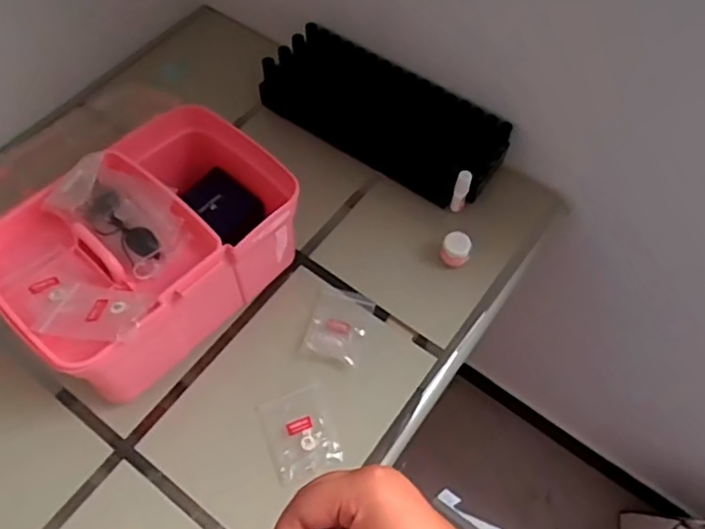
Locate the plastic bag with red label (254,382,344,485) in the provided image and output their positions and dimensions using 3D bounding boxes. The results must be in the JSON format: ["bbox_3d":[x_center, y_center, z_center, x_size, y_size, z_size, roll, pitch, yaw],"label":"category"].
[{"bbox_3d":[-0.057,0.185,0.661,0.075,0.010,0.087,-18,64,-12],"label":"plastic bag with red label"}]

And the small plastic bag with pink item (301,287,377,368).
[{"bbox_3d":[-0.016,0.071,0.727,0.066,0.010,0.098,18,52,5],"label":"small plastic bag with pink item"}]

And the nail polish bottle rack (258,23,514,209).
[{"bbox_3d":[0.041,-0.209,0.853,0.346,0.077,0.127,33,64,14],"label":"nail polish bottle rack"}]

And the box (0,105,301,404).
[{"bbox_3d":[-0.232,-0.015,0.693,0.211,0.154,0.305,37,66,16],"label":"box"}]

